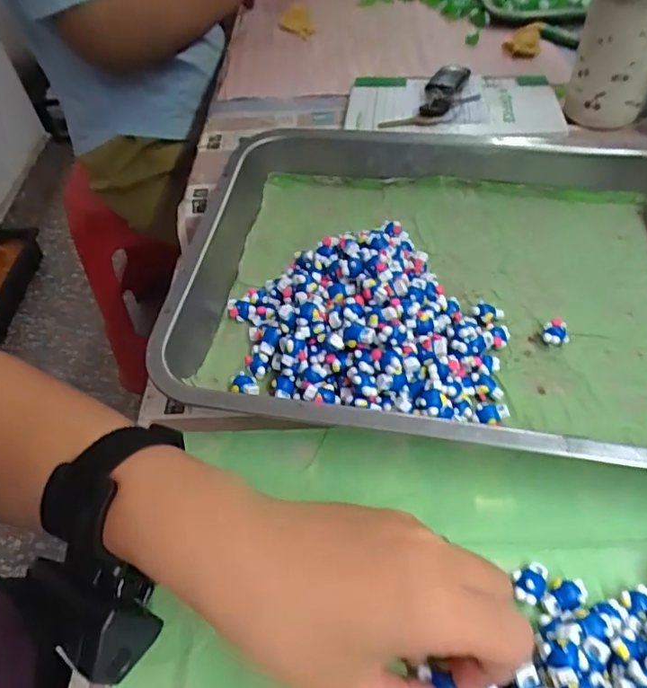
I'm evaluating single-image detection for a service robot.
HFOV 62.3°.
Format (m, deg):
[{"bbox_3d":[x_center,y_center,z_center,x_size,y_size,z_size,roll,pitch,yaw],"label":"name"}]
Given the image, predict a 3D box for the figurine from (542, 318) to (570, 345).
[{"bbox_3d":[0.153,-0.007,0.351,0.016,0.014,0.017,21,55,21],"label":"figurine"}]

